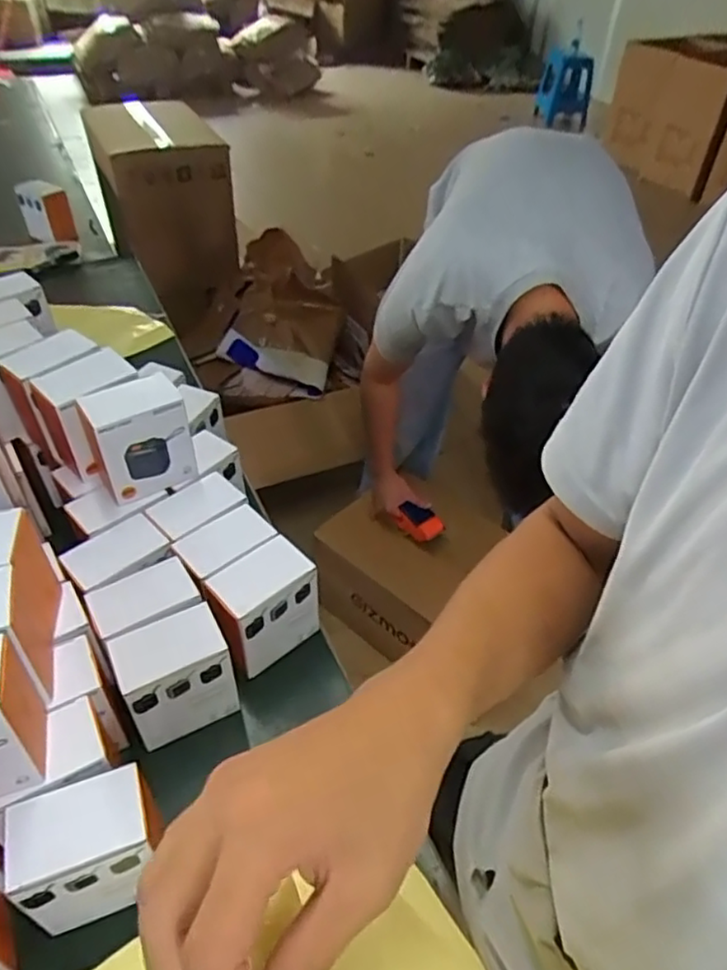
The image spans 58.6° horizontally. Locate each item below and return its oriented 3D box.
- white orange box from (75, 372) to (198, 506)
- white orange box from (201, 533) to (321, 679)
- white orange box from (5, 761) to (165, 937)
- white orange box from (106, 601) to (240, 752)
[{"bbox_3d":[-0.248,-0.051,0.723,0.099,0.118,0.069,-26,50,-27],"label":"white orange box"},{"bbox_3d":[-0.110,0.132,0.691,0.112,0.112,0.071,-31,52,-30],"label":"white orange box"},{"bbox_3d":[-0.218,0.295,0.523,0.108,0.112,0.075,-14,46,-16],"label":"white orange box"},{"bbox_3d":[-0.183,0.187,0.635,0.097,0.110,0.065,-21,48,-23],"label":"white orange box"}]

